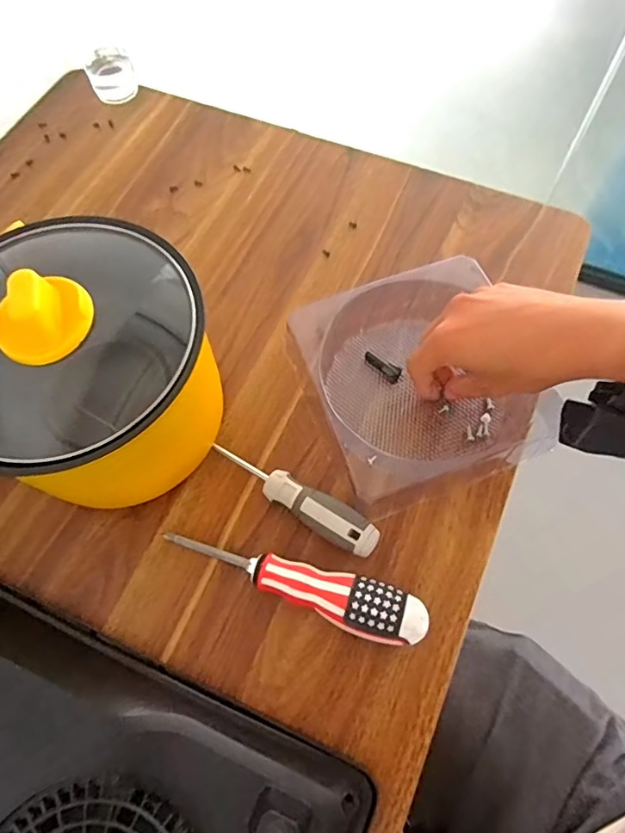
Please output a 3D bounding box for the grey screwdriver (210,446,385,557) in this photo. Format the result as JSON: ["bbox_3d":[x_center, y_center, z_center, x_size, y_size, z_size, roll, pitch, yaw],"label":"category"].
[{"bbox_3d":[-0.015,0.055,0.364,0.135,0.022,0.025,29,70,14],"label":"grey screwdriver"}]

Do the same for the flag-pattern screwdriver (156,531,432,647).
[{"bbox_3d":[-0.013,0.110,0.341,0.174,0.036,0.032,17,68,9],"label":"flag-pattern screwdriver"}]

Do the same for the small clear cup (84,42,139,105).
[{"bbox_3d":[-0.223,-0.381,0.567,0.047,0.034,0.046,-1,66,2],"label":"small clear cup"}]

